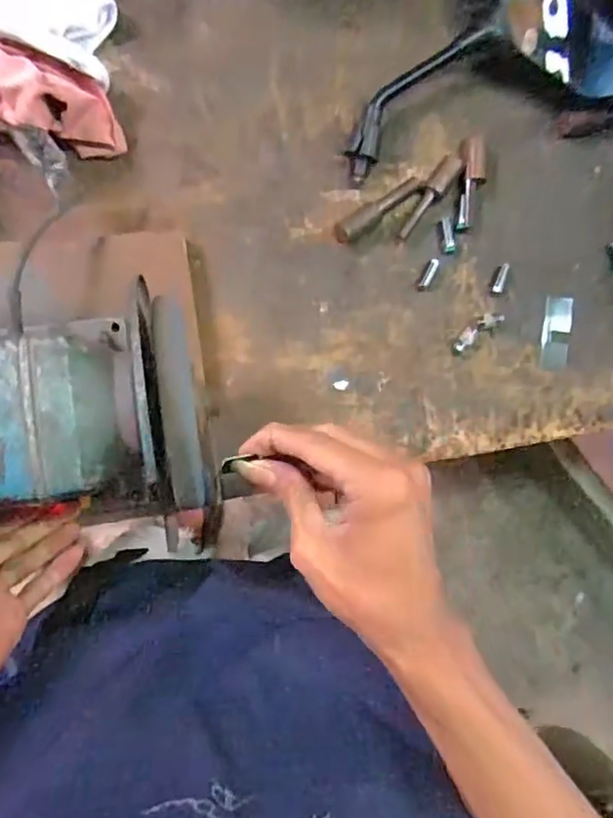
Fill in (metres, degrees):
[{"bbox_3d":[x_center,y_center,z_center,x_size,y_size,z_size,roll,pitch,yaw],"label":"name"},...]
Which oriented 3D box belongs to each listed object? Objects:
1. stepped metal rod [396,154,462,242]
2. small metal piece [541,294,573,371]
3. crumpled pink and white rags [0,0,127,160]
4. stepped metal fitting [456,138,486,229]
[{"bbox_3d":[0.099,-0.174,0.502,0.016,0.015,0.082,35,85,-7],"label":"stepped metal rod"},{"bbox_3d":[0.220,-0.066,0.536,0.026,0.007,0.064,10,89,-8],"label":"small metal piece"},{"bbox_3d":[-0.208,-0.262,0.433,0.137,0.061,0.143,-3,91,-8],"label":"crumpled pink and white rags"},{"bbox_3d":[0.138,-0.193,0.511,0.020,0.018,0.080,9,89,-8],"label":"stepped metal fitting"}]

